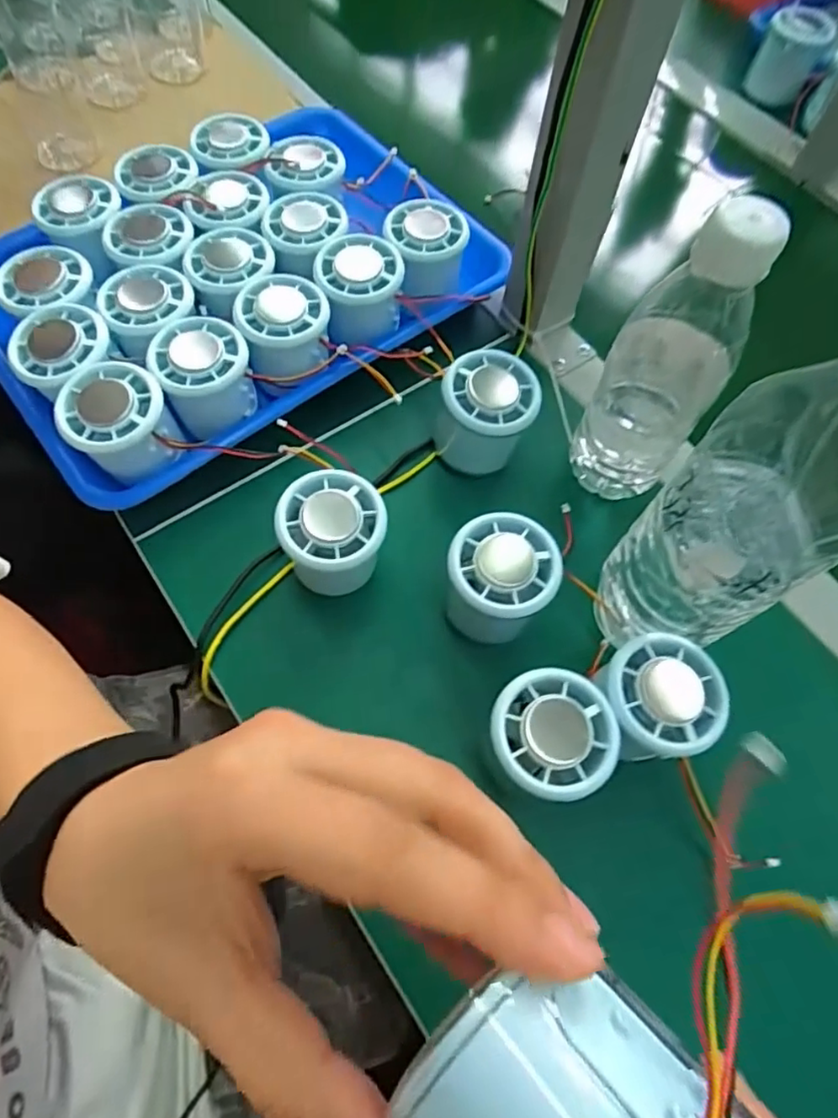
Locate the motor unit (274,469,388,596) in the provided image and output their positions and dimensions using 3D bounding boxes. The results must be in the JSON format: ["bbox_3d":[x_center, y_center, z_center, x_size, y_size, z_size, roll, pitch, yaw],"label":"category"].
[{"bbox_3d":[-0.047,-0.010,0.334,0.056,0.058,0.057,1,64,-3],"label":"motor unit"}]

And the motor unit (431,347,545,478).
[{"bbox_3d":[0.039,-0.085,0.370,0.058,0.062,0.054,14,64,4],"label":"motor unit"}]

